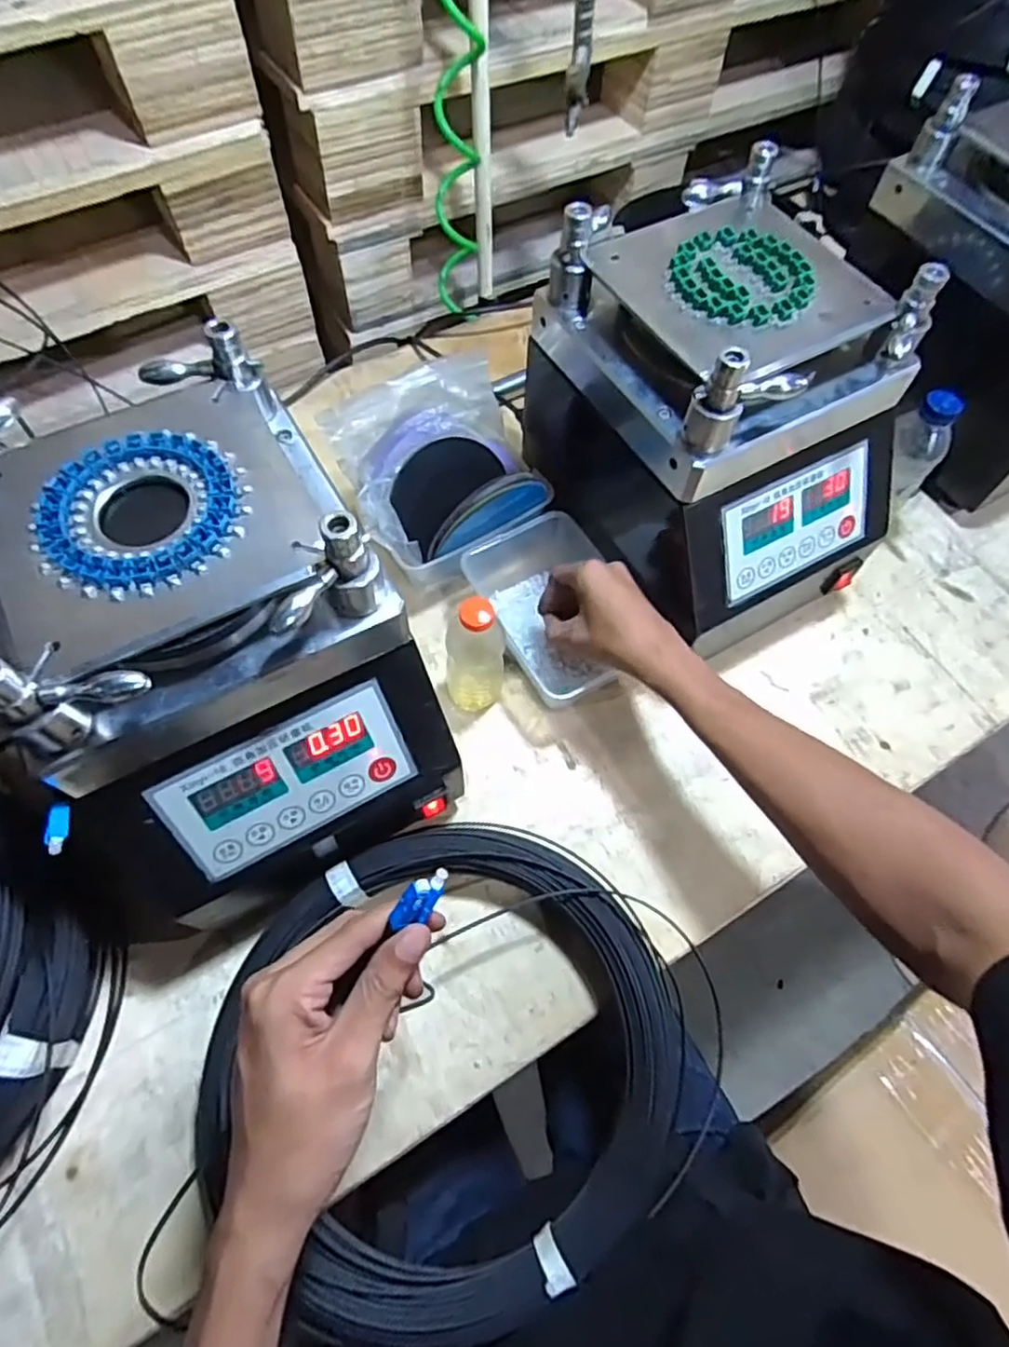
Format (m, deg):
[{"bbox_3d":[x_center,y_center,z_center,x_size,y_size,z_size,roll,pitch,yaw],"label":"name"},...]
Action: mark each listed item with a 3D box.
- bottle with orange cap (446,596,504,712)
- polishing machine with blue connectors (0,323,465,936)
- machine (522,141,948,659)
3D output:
[{"bbox_3d":[-0.026,-0.016,0.569,0.049,0.137,0.054,-8,65,-6],"label":"bottle with orange cap"},{"bbox_3d":[-0.185,-0.020,0.464,0.209,0.236,0.279,-25,68,-13],"label":"polishing machine with blue connectors"},{"bbox_3d":[0.181,-0.213,0.579,0.220,0.250,0.287,-27,68,-14],"label":"machine"}]

